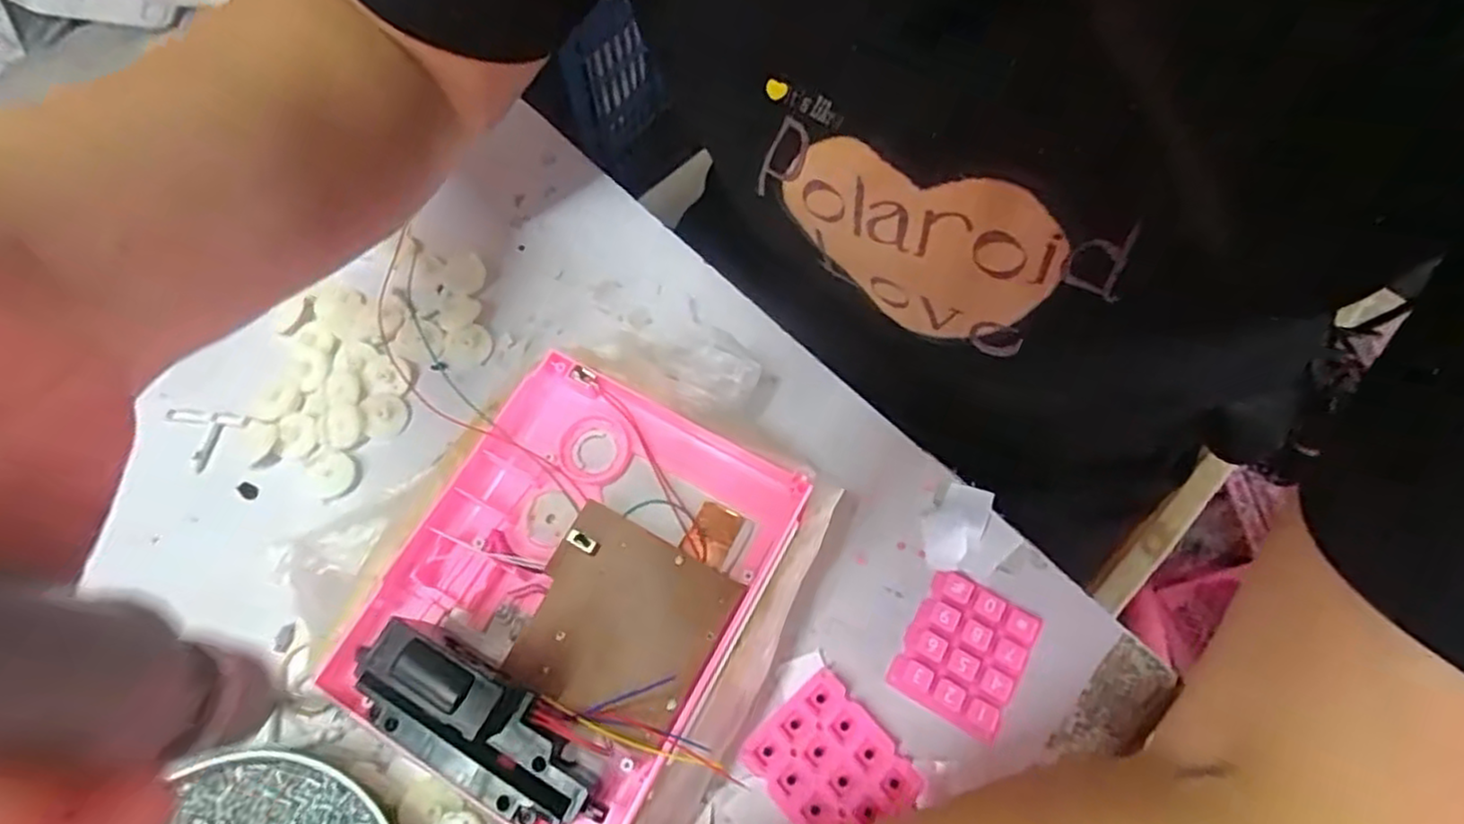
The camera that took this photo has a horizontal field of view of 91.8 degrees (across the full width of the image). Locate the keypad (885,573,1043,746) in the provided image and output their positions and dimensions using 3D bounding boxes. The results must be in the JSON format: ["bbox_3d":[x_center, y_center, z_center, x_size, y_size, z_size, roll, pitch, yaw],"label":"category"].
[{"bbox_3d":[0.101,0.104,0.307,0.047,0.008,0.057,30,69,12],"label":"keypad"}]

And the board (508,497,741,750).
[{"bbox_3d":[-0.043,0.083,0.279,0.073,0.009,0.071,26,68,11],"label":"board"}]

